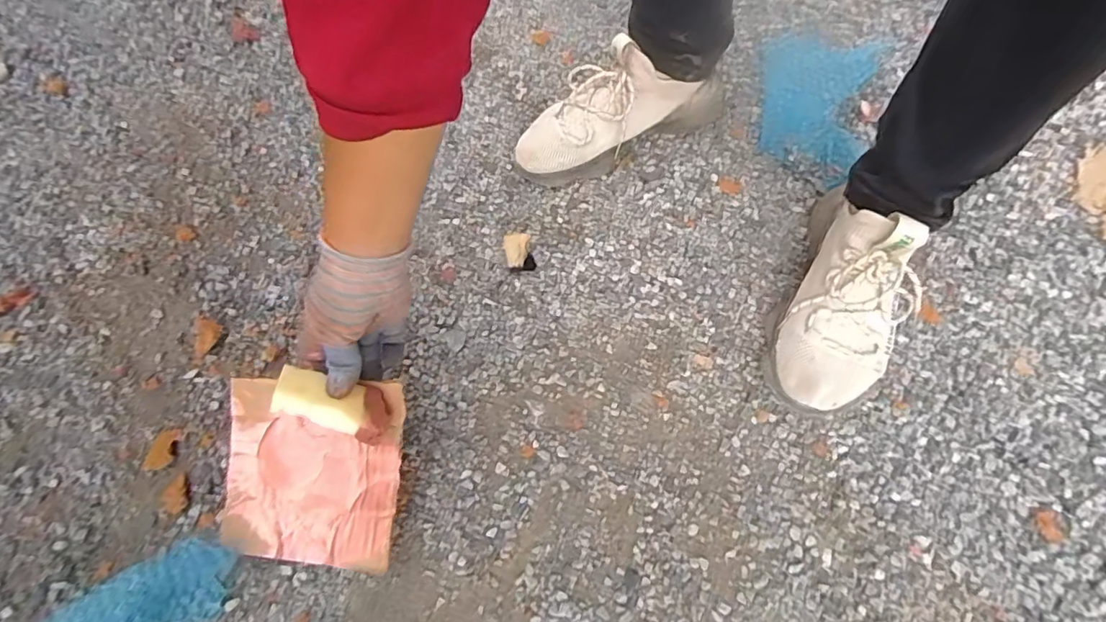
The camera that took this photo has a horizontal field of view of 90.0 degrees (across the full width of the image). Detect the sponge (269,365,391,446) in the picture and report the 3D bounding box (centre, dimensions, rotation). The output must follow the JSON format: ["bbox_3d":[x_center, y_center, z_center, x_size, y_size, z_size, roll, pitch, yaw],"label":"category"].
[{"bbox_3d":[-0.176,0.073,0.444,0.090,0.016,0.041,23,65,-12],"label":"sponge"}]

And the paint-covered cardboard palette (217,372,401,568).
[{"bbox_3d":[-0.205,0.133,0.470,0.152,0.014,0.149,5,84,7],"label":"paint-covered cardboard palette"}]

